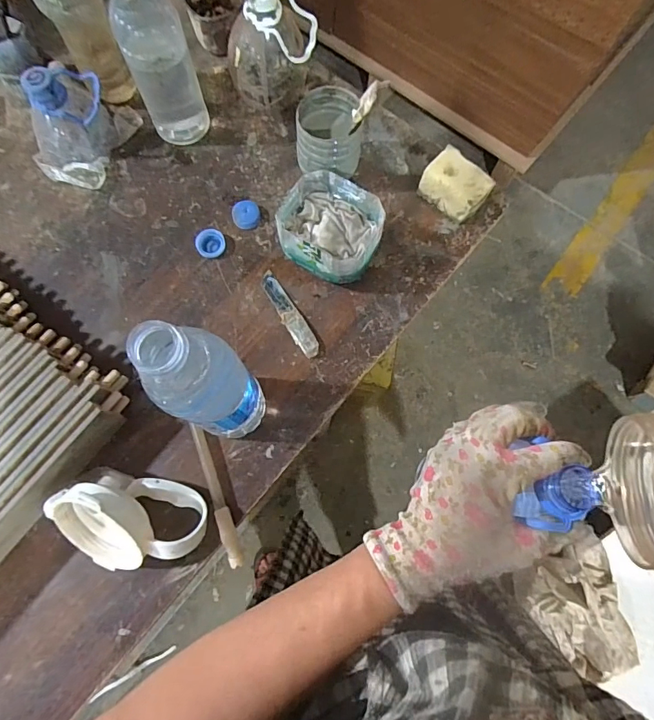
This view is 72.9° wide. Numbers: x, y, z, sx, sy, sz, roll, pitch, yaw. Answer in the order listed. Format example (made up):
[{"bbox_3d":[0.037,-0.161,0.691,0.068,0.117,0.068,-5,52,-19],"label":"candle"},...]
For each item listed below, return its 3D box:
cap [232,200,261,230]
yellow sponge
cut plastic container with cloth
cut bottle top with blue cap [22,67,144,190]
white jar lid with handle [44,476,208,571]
[{"bbox_3d":[-0.091,-0.165,0.502,0.029,0.013,0.032,8,74,2],"label":"cap"},{"bbox_3d":[0.146,-0.197,0.500,0.072,0.041,0.052,40,78,10],"label":"yellow sponge"},{"bbox_3d":[0.005,-0.132,0.467,0.102,0.063,0.087,28,76,7],"label":"cut plastic container with cloth"},{"bbox_3d":[-0.282,-0.271,0.490,0.088,0.084,0.112,24,76,6],"label":"cut bottle top with blue cap"},{"bbox_3d":[-0.174,0.138,0.380,0.129,0.078,0.083,-10,75,-3],"label":"white jar lid with handle"}]

